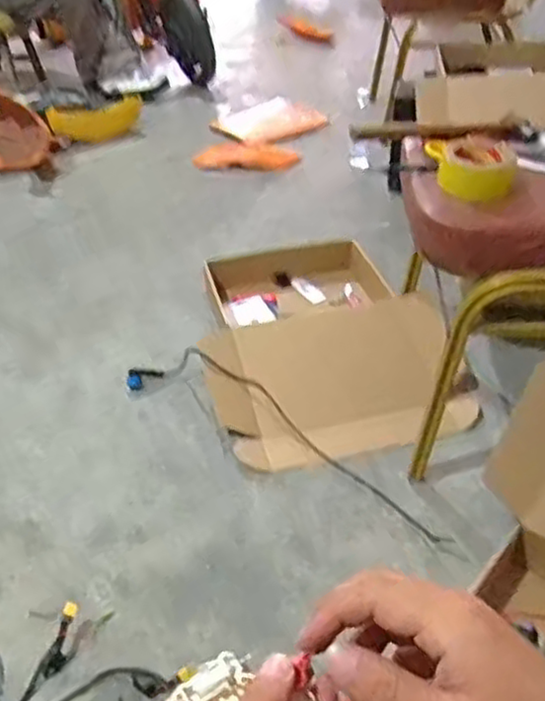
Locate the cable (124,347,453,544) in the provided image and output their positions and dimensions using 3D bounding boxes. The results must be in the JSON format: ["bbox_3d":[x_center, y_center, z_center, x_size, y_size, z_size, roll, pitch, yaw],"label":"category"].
[{"bbox_3d":[0.022,0.132,1.301,0.687,0.072,0.138,24,44,26],"label":"cable"}]

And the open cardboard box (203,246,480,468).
[{"bbox_3d":[0.046,-0.034,1.491,0.573,0.119,0.626,-9,39,-13],"label":"open cardboard box"}]

